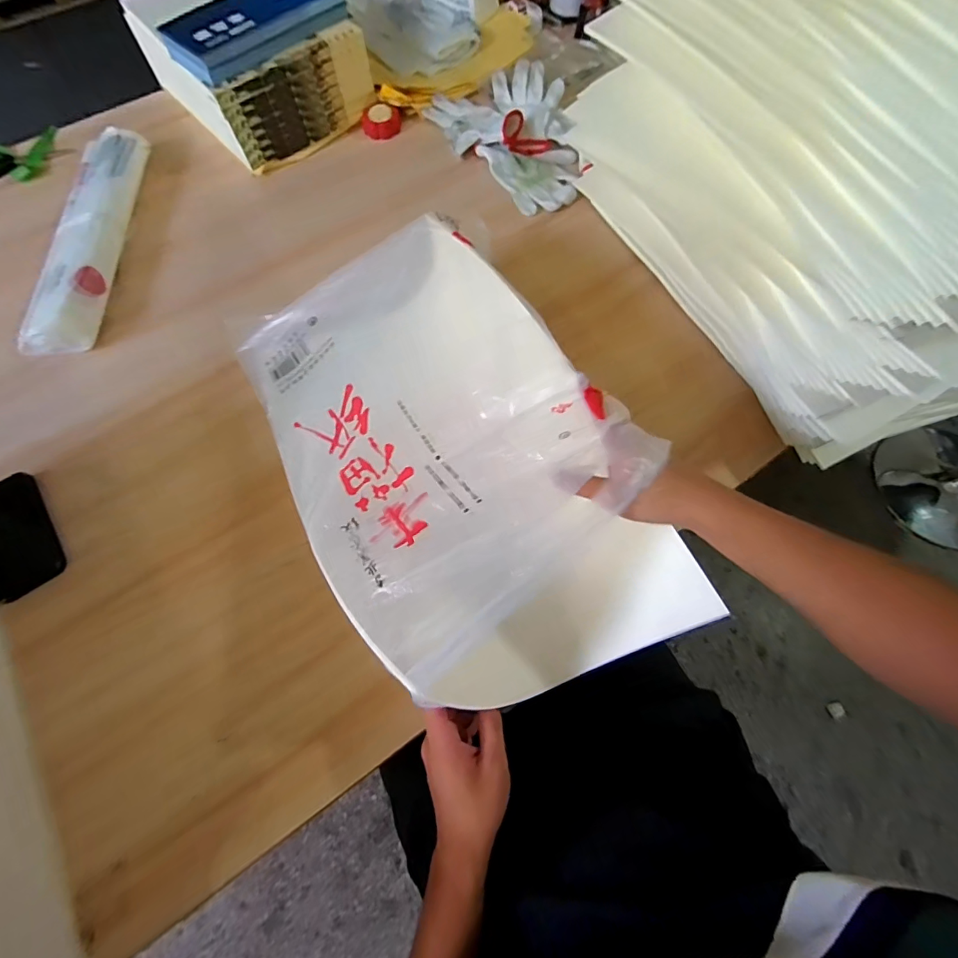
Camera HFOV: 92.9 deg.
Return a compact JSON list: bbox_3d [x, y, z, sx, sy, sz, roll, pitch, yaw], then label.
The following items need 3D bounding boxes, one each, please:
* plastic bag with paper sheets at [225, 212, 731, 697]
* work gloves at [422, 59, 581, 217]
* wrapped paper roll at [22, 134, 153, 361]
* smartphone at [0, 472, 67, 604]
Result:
[{"bbox_3d":[-0.048,-0.046,0.462,0.299,0.107,0.517,-26,69,-9],"label":"plastic bag with paper sheets"},{"bbox_3d":[0.075,-0.585,0.776,0.217,0.055,0.326,-27,69,-9],"label":"work gloves"},{"bbox_3d":[-0.594,-0.378,0.696,0.093,0.047,0.418,-3,67,1],"label":"wrapped paper roll"},{"bbox_3d":[-0.545,0.067,0.531,0.080,0.014,0.148,-30,74,-14],"label":"smartphone"}]

